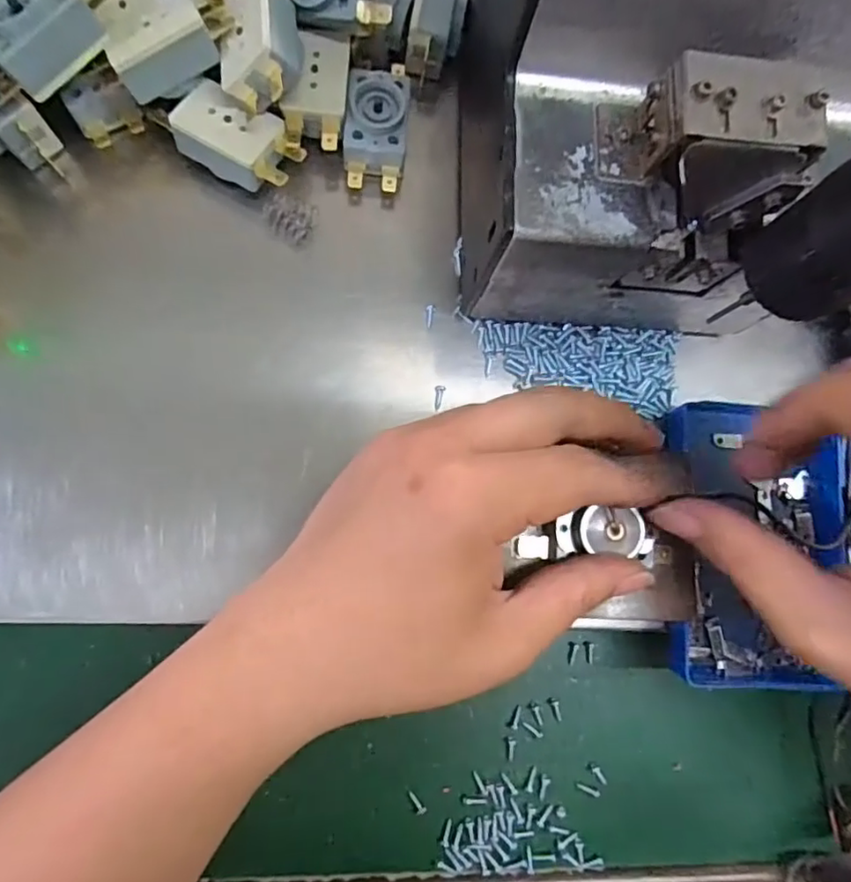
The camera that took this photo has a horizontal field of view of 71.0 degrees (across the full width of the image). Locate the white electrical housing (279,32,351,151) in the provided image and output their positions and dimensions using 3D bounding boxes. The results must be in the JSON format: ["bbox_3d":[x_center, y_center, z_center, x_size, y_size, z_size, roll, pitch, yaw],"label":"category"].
[{"bbox_3d":[-0.045,-0.145,0.249,0.024,0.012,0.045,6,83,-6],"label":"white electrical housing"}]

